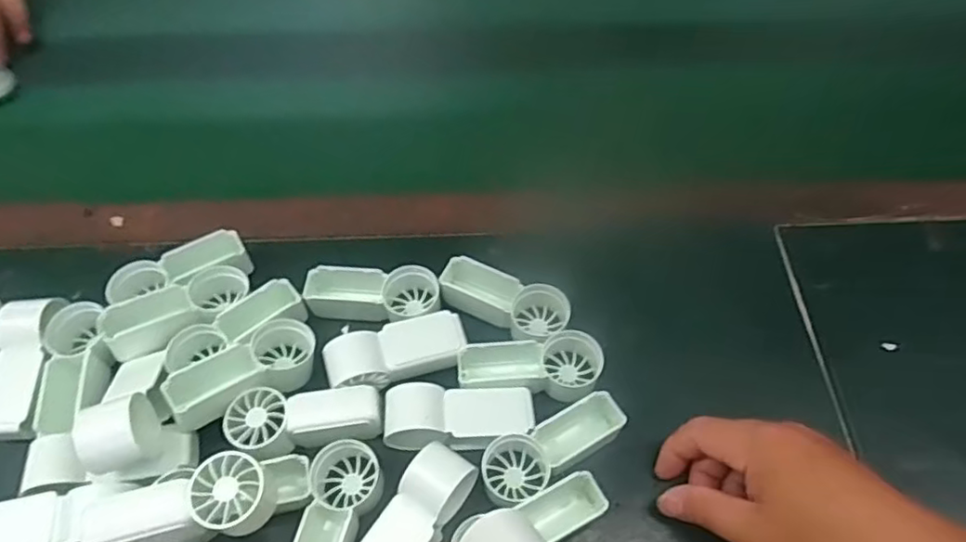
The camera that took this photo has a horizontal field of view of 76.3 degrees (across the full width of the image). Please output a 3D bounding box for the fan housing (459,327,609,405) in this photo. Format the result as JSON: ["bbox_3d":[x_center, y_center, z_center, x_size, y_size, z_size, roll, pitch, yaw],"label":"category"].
[{"bbox_3d":[0.033,0.064,0.410,0.095,0.025,0.041,-5,59,-2],"label":"fan housing"}]

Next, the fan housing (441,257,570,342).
[{"bbox_3d":[0.014,0.019,0.435,0.093,0.027,0.036,20,61,13],"label":"fan housing"}]

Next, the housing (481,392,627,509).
[{"bbox_3d":[0.042,0.108,0.383,0.093,0.028,0.036,-28,62,-16],"label":"housing"}]

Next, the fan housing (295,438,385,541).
[{"bbox_3d":[-0.089,0.148,0.358,0.041,0.028,0.092,14,60,9],"label":"fan housing"}]

